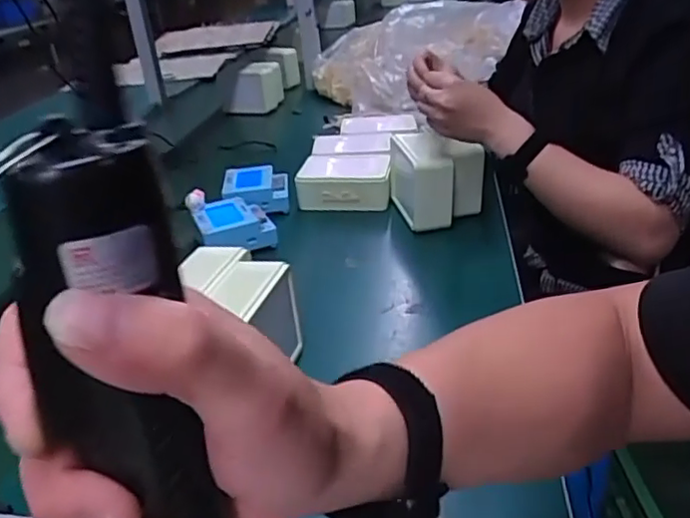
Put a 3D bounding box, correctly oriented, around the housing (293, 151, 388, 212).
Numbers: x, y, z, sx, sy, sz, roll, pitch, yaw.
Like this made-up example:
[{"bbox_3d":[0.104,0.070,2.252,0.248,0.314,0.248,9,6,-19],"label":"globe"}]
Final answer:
[{"bbox_3d":[0.000,-0.124,0.984,0.142,0.055,0.126,-3,28,7],"label":"housing"}]

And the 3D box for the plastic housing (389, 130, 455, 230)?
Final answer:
[{"bbox_3d":[0.107,-0.112,0.883,0.067,0.115,0.112,-10,28,-6],"label":"plastic housing"}]

